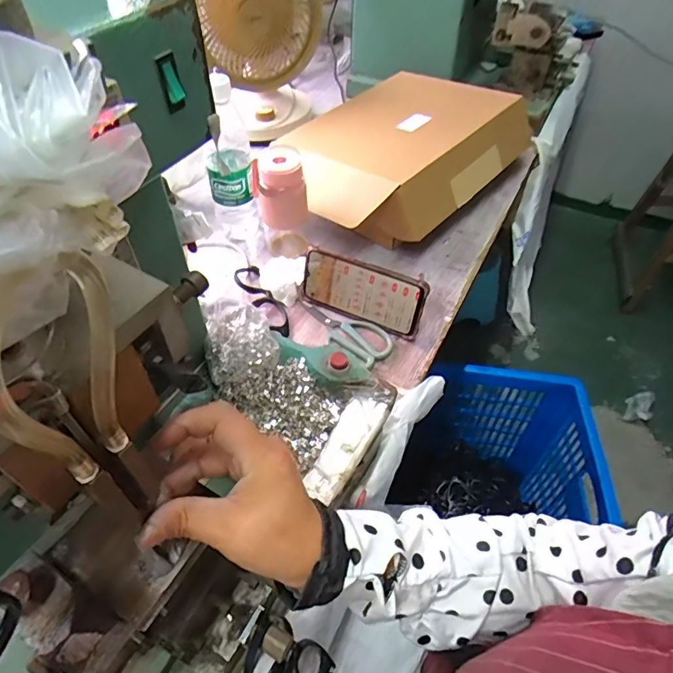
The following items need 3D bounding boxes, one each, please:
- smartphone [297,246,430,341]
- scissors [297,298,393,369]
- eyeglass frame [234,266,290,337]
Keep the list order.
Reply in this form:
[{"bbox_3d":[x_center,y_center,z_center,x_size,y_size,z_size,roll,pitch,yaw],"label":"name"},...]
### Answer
[{"bbox_3d":[0.031,-0.059,0.618,0.167,0.079,0.010,22,36,15],"label":"smartphone"},{"bbox_3d":[0.009,-0.014,0.628,0.145,0.009,0.055,35,59,26],"label":"scissors"},{"bbox_3d":[-0.101,-0.054,0.651,0.041,0.021,0.139,-26,55,-19],"label":"eyeglass frame"}]

